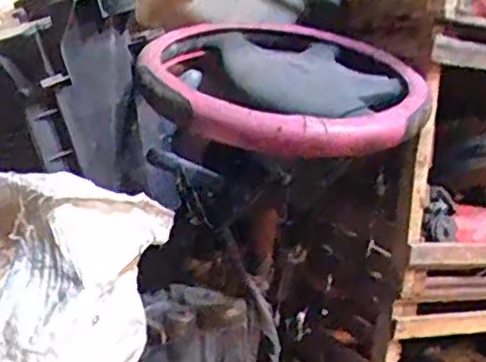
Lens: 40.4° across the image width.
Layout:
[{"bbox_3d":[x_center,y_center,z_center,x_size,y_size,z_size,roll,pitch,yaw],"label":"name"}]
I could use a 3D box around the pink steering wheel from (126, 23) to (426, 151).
[{"bbox_3d":[0.049,-0.119,0.863,0.375,0.100,0.375,10,27,0],"label":"pink steering wheel"}]

